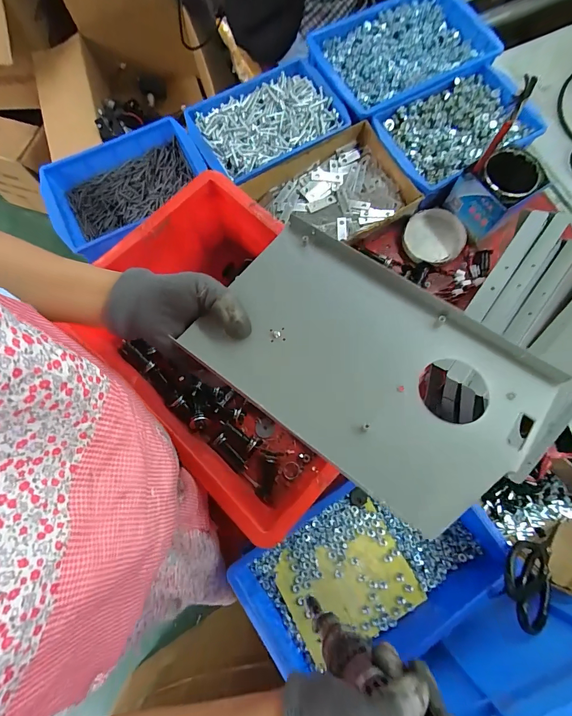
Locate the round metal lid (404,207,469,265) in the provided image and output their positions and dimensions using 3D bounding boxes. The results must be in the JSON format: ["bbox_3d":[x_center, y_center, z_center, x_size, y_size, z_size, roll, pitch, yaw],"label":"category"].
[{"bbox_3d":[0.250,-0.206,0.598,0.097,0.014,0.098,43,81,10],"label":"round metal lid"}]

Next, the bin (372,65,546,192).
[{"bbox_3d":[0.296,-0.397,0.606,0.263,0.069,0.178,-31,78,-6],"label":"bin"}]

